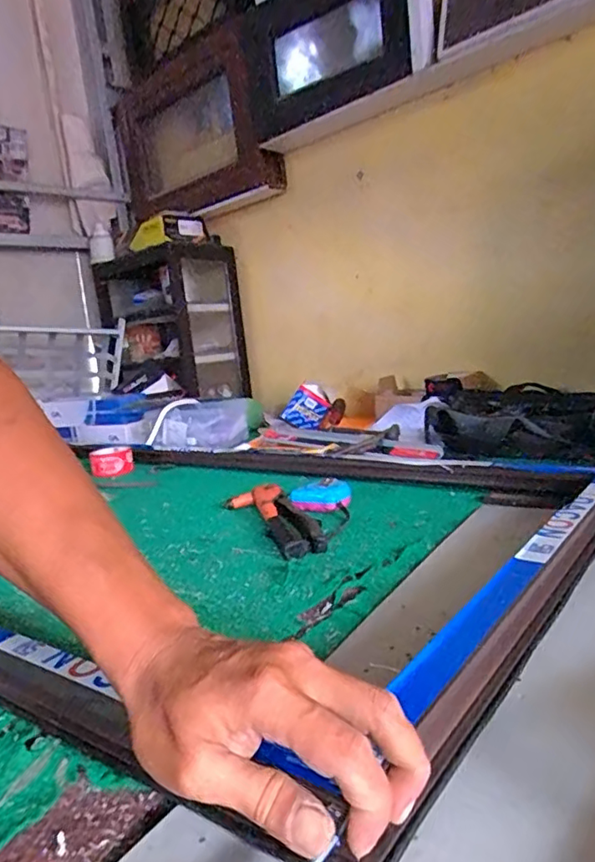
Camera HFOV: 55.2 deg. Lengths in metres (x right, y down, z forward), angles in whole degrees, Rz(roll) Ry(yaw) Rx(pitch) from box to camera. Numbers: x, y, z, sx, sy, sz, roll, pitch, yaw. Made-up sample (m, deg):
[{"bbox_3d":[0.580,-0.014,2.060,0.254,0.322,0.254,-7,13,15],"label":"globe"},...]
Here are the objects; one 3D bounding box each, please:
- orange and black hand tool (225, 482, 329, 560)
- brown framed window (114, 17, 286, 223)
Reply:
[{"bbox_3d":[-0.028,0.110,0.737,0.063,0.029,0.243,-10,9,-22],"label":"orange and black hand tool"},{"bbox_3d":[-0.287,-0.823,1.595,0.595,0.429,0.072,2,12,45],"label":"brown framed window"}]

